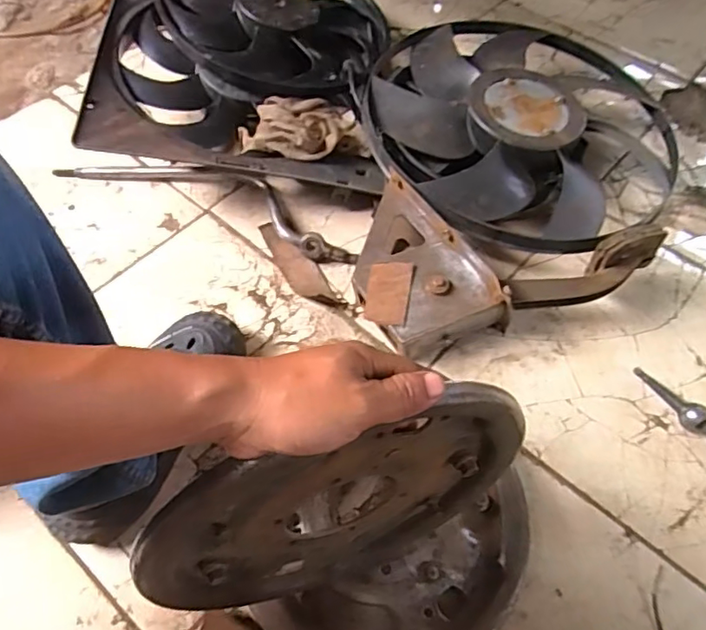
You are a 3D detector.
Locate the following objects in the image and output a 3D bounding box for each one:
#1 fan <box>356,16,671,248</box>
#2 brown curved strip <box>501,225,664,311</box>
[{"bbox_3d":[0.249,-0.283,0.855,0.410,0.099,0.446,1,58,-1],"label":"fan"},{"bbox_3d":[0.286,-0.051,0.691,0.196,0.056,0.055,-24,61,6],"label":"brown curved strip"}]

